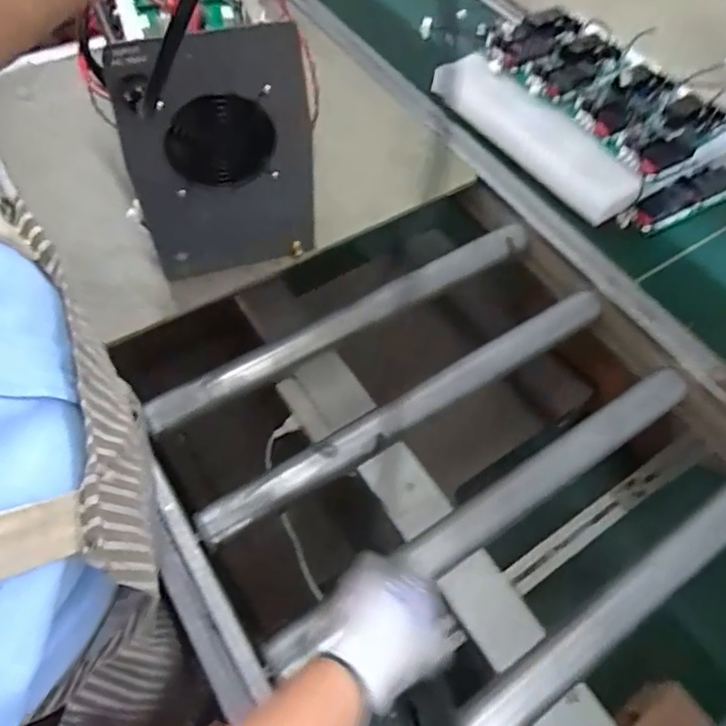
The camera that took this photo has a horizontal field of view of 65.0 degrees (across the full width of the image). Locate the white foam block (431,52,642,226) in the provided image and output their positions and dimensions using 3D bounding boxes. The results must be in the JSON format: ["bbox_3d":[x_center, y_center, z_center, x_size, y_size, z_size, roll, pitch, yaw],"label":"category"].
[{"bbox_3d":[0.249,-0.347,0.855,0.090,0.049,0.366,-34,64,-21],"label":"white foam block"}]

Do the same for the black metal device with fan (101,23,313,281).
[{"bbox_3d":[-0.149,-0.206,0.621,0.192,0.291,0.048,-13,59,-12],"label":"black metal device with fan"}]

